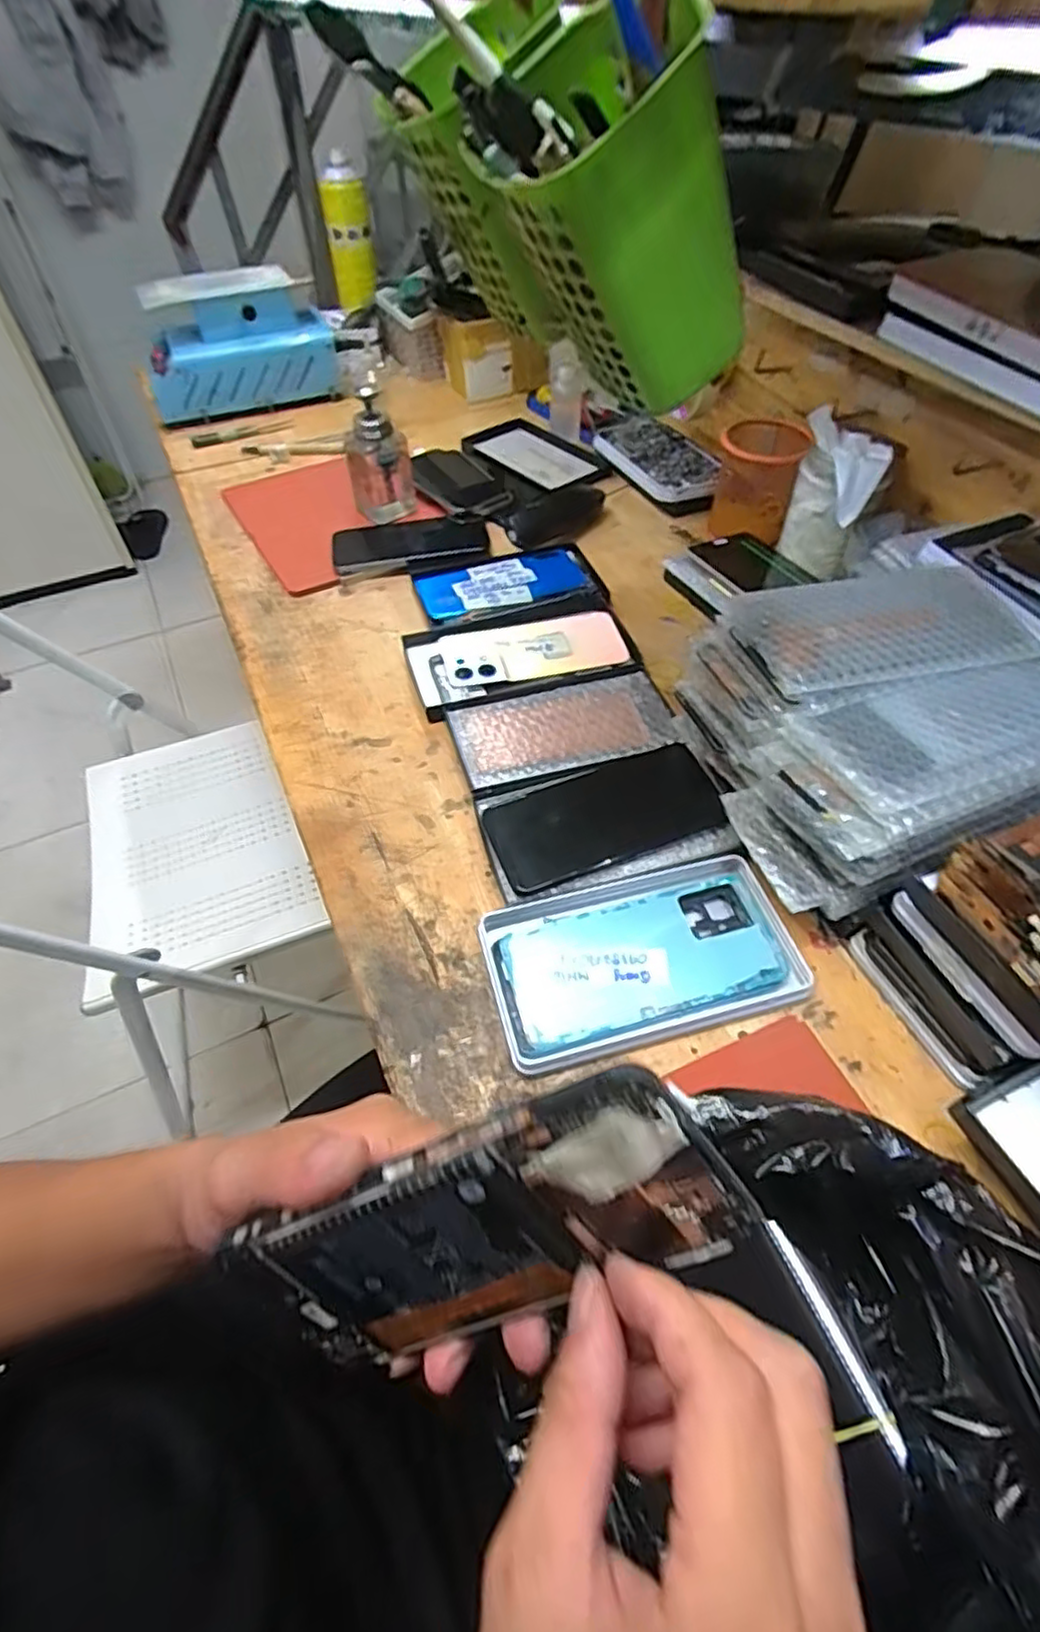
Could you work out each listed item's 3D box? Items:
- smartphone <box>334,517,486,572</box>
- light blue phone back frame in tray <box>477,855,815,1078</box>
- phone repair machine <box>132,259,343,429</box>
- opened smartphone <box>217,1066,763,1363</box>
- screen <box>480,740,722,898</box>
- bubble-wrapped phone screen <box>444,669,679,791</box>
[{"bbox_3d":[-0.114,-0.287,0.716,0.156,0.012,0.083,-10,53,-2],"label":"smartphone"},{"bbox_3d":[0.075,0.086,0.427,0.184,0.011,0.105,-14,53,-5],"label":"light blue phone back frame in tray"},{"bbox_3d":[-0.382,-0.632,0.940,0.247,0.153,0.108,-19,53,-13],"label":"phone repair machine"},{"bbox_3d":[-0.011,0.127,0.207,0.150,0.072,0.006,-31,19,17],"label":"opened smartphone"},{"bbox_3d":[0.059,-0.003,0.485,0.161,0.009,0.078,-20,54,-10],"label":"screen"},{"bbox_3d":[0.034,-0.074,0.544,0.168,0.007,0.096,-15,54,-6],"label":"bubble-wrapped phone screen"}]

